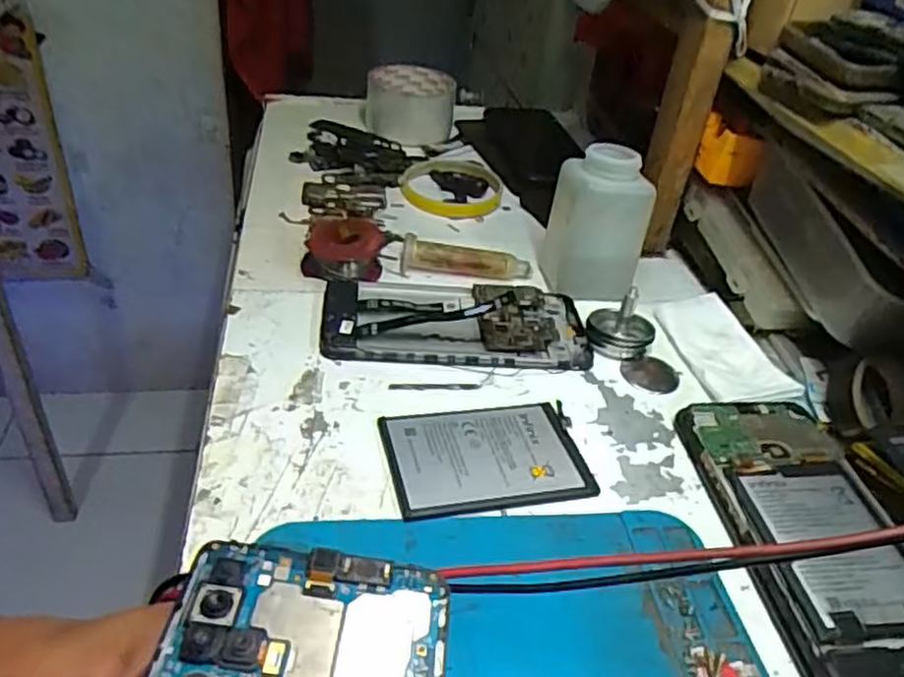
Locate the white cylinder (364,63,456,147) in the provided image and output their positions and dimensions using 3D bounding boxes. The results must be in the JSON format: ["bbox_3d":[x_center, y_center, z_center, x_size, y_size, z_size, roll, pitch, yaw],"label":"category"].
[{"bbox_3d":[-0.041,-0.226,0.673,0.083,0.045,0.102,3,37,-5],"label":"white cylinder"}]

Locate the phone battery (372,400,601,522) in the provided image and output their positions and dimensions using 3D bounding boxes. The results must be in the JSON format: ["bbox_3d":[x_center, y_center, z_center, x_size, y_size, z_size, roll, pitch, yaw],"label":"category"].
[{"bbox_3d":[0.017,0.057,0.345,0.096,0.005,0.065,-5,39,-16],"label":"phone battery"}]

